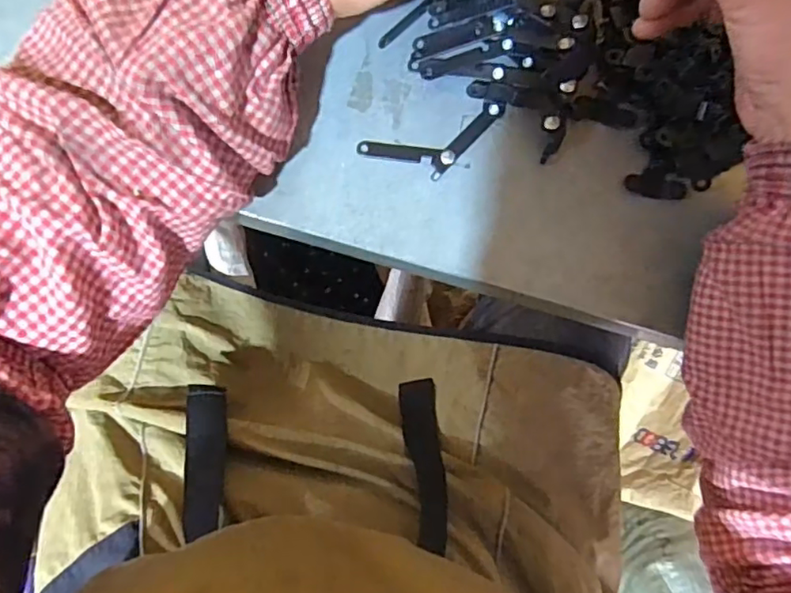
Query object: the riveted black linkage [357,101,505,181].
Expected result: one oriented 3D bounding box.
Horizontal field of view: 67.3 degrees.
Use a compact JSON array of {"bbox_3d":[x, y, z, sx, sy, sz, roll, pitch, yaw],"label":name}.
[{"bbox_3d":[0.023,-0.080,0.320,0.081,0.004,0.030,-19,88,-6],"label":"riveted black linkage"}]

